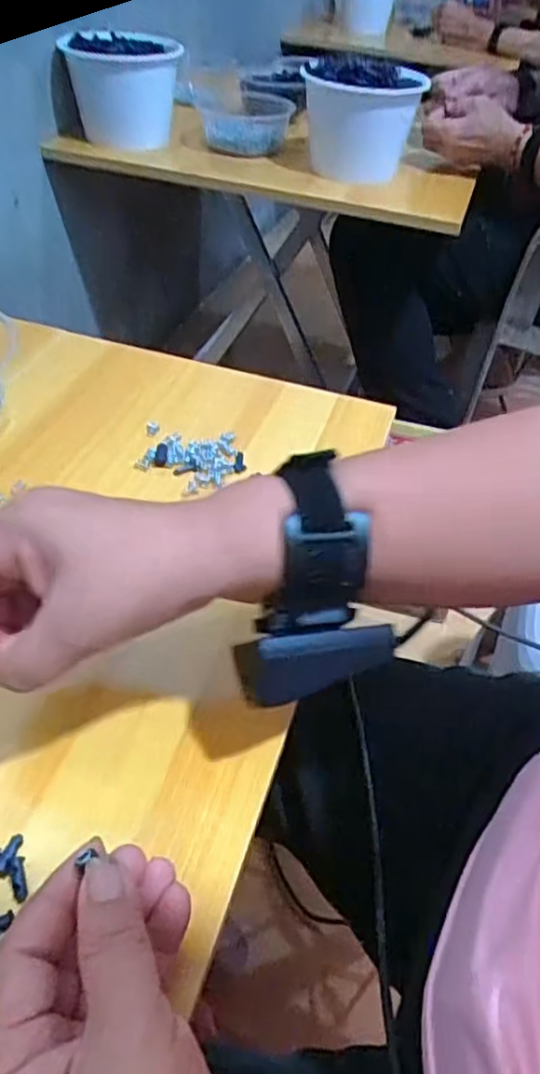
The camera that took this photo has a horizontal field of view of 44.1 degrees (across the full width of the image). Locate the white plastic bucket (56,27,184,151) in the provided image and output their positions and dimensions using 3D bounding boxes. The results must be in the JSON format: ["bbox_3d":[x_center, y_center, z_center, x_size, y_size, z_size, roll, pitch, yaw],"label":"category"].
[{"bbox_3d":[-0.203,-0.613,0.931,0.148,0.120,0.187,4,46,-3],"label":"white plastic bucket"}]

